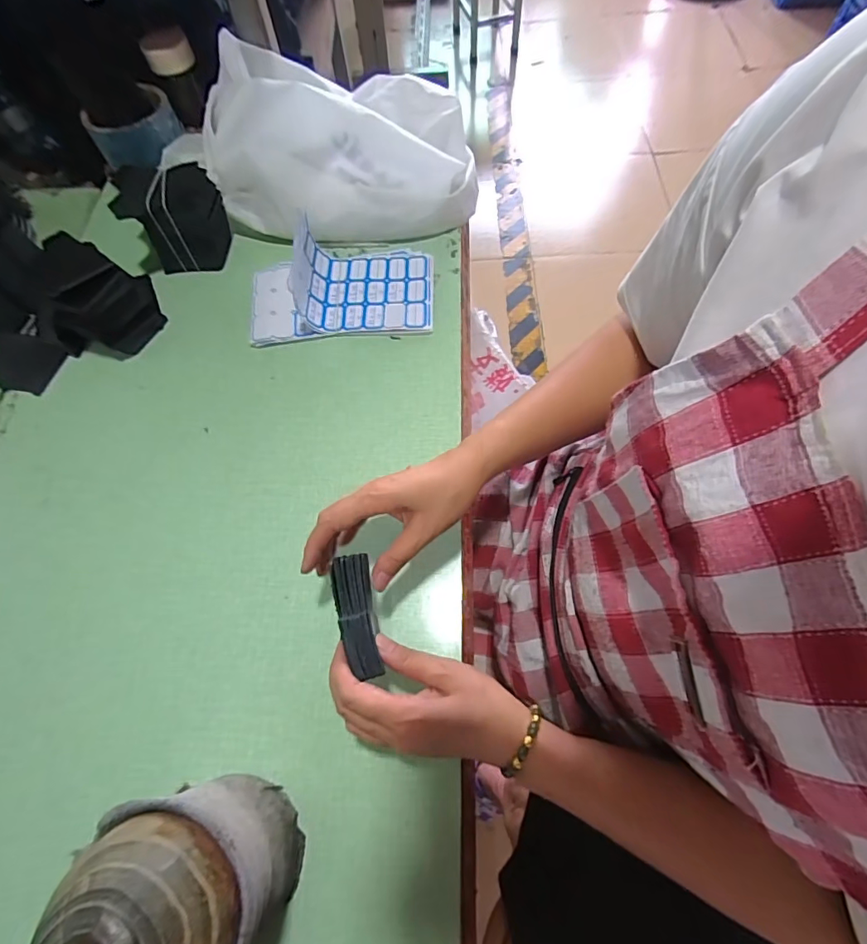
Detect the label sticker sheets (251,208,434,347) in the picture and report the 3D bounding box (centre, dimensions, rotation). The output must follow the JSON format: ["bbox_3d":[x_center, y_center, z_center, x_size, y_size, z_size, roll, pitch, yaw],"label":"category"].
[{"bbox_3d":[-0.111,-0.231,0.558,0.218,0.065,0.136,-4,66,1],"label":"label sticker sheets"}]

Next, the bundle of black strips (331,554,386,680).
[{"bbox_3d":[-0.056,0.102,0.345,0.027,0.013,0.087,-14,61,-4],"label":"bundle of black strips"}]

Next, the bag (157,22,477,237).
[{"bbox_3d":[-0.139,-0.417,0.595,0.371,0.135,0.214,-2,66,2],"label":"bag"}]

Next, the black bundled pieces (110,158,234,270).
[{"bbox_3d":[-0.308,-0.308,0.582,0.109,0.095,0.081,-10,66,-2],"label":"black bundled pieces"}]

